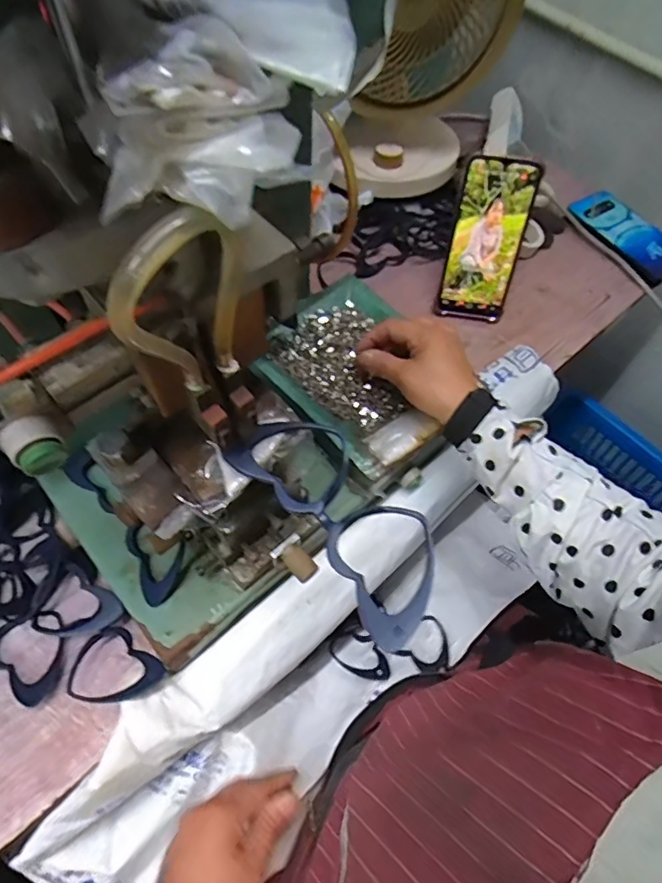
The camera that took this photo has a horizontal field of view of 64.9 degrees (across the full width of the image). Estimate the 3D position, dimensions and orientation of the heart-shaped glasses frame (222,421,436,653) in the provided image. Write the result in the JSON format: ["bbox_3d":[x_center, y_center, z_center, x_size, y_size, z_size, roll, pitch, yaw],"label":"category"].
[{"bbox_3d":[0.006,0.038,0.288,0.061,0.014,0.144,-35,68,-20],"label":"heart-shaped glasses frame"}]

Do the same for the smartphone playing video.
[{"bbox_3d":[0.169,-0.216,0.572,0.078,0.167,0.013,8,35,1],"label":"smartphone playing video"}]

